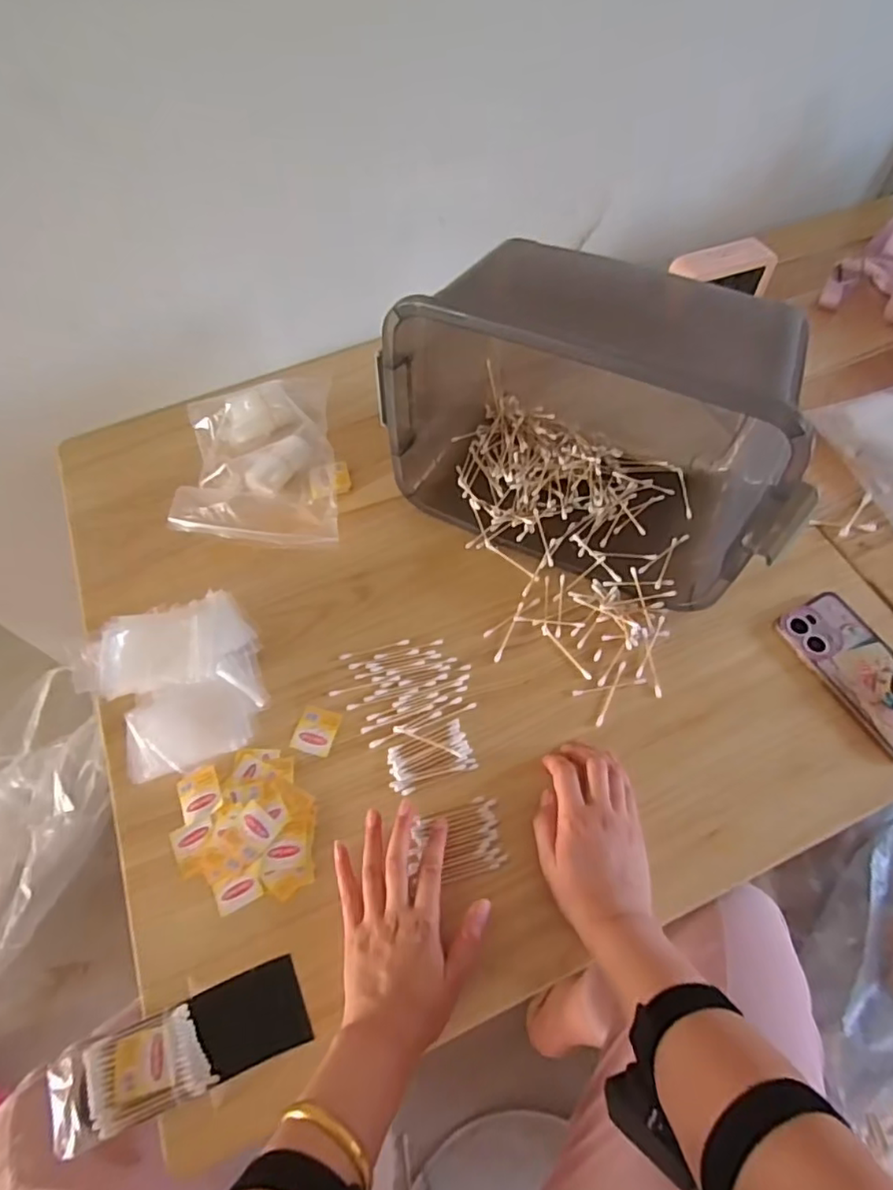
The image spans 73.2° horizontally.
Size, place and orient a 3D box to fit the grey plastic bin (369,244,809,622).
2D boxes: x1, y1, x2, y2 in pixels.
[{"bbox_3d":[0.153,-0.191,0.604,0.403,0.224,0.258,23,67,13],"label":"grey plastic bin"}]

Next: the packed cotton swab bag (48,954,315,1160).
[{"bbox_3d":[-0.203,0.348,0.459,0.185,0.024,0.064,-22,65,-7],"label":"packed cotton swab bag"}]

